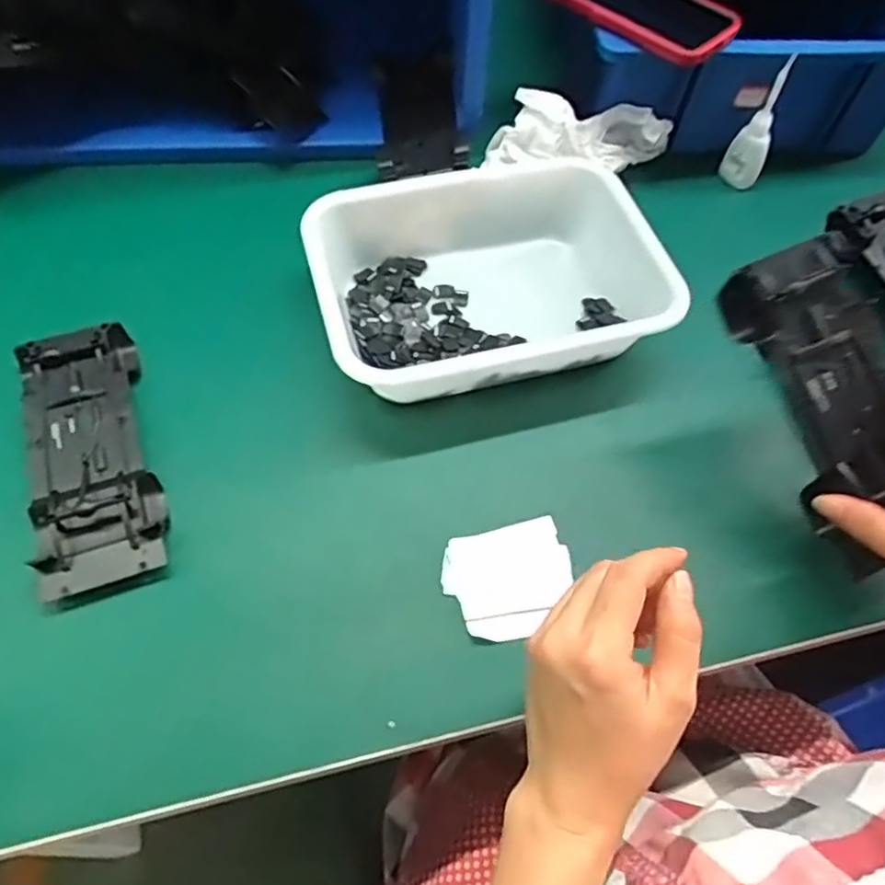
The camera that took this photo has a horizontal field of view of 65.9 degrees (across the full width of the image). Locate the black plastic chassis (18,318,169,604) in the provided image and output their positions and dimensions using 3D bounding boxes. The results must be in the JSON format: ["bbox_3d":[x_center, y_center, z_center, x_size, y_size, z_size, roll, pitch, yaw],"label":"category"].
[{"bbox_3d":[-0.229,0.006,0.445,0.073,0.029,0.194,-16,60,-13],"label":"black plastic chassis"}]

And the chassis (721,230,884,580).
[{"bbox_3d":[0.236,-0.025,0.404,0.081,0.037,0.187,-21,88,-15],"label":"chassis"}]

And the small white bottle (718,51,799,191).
[{"bbox_3d":[0.276,-0.275,0.593,0.034,0.102,0.026,26,60,12],"label":"small white bottle"}]

